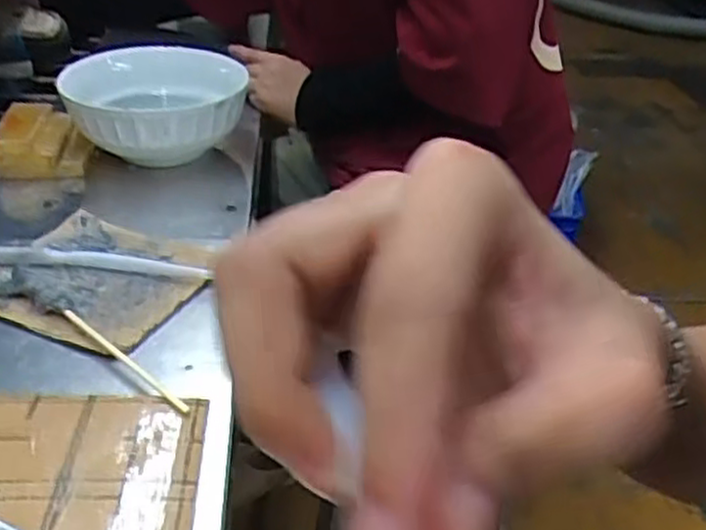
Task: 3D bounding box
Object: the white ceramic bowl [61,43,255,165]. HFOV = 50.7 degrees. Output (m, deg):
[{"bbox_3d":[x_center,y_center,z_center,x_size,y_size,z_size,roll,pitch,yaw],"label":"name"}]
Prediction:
[{"bbox_3d":[-0.194,-0.149,0.731,0.164,0.087,0.197,-13,36,-23],"label":"white ceramic bowl"}]

